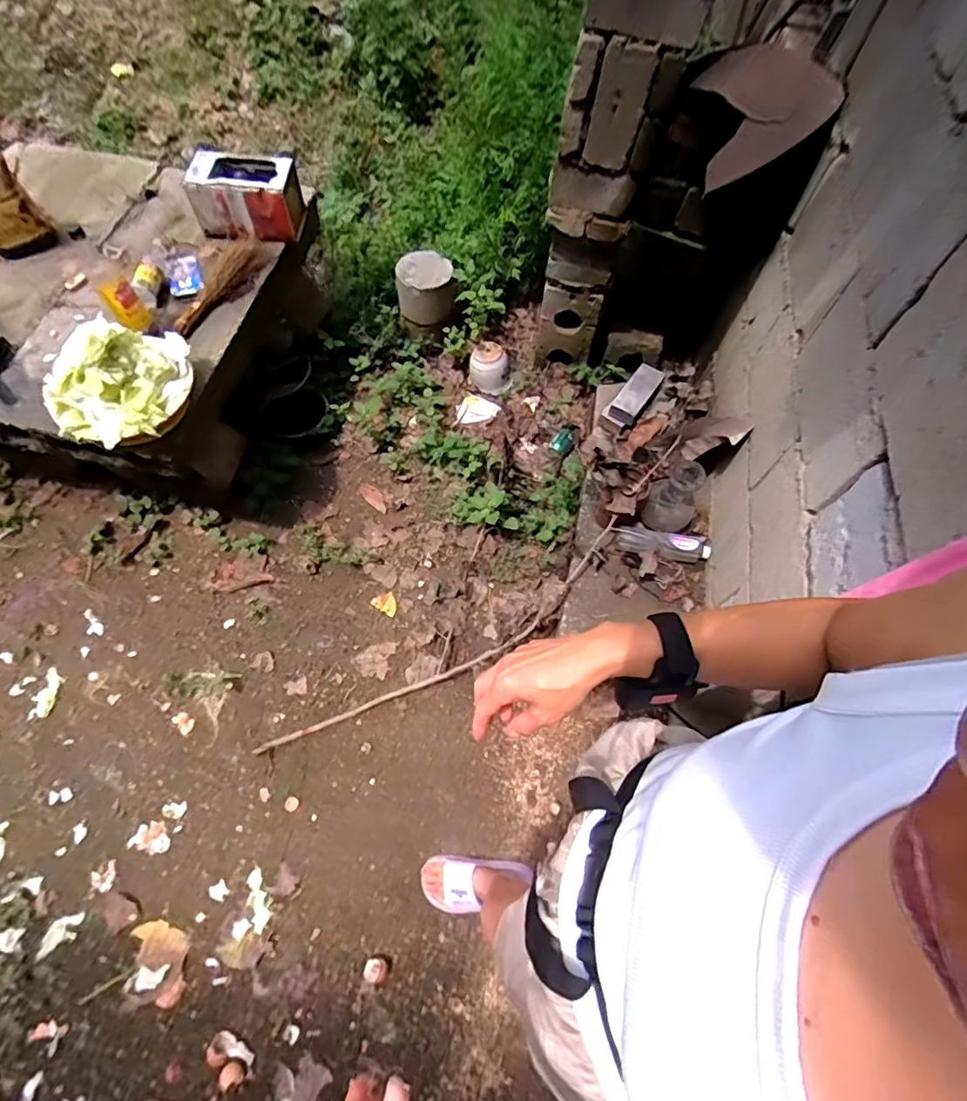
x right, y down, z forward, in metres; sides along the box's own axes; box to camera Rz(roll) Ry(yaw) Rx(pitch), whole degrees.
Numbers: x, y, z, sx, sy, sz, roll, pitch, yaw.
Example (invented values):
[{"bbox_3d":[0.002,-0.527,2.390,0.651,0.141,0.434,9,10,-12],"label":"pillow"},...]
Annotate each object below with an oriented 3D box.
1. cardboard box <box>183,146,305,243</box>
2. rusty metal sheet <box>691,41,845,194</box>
[{"bbox_3d":[-0.665,-1.010,1.497,0.283,0.142,0.207,5,63,0],"label":"cardboard box"},{"bbox_3d":[0.562,-0.902,1.089,0.269,0.219,0.260,27,64,10],"label":"rusty metal sheet"}]

